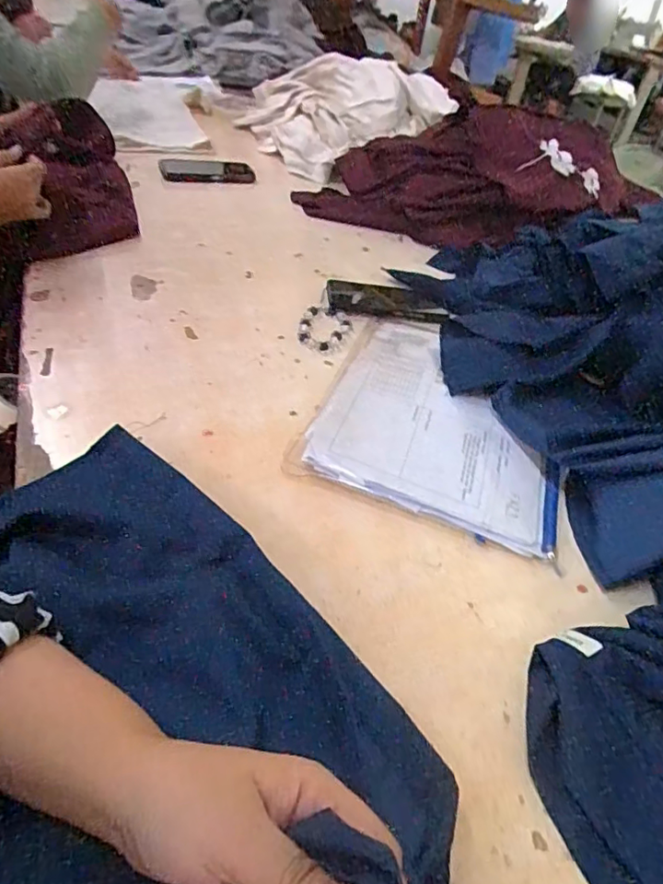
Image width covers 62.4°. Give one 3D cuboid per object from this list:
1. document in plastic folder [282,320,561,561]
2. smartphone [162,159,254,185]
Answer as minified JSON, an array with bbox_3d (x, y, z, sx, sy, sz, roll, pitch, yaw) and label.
[{"bbox_3d":[0.120,-0.035,0.587,0.244,0.013,0.312,20,42,8],"label":"document in plastic folder"},{"bbox_3d":[-0.237,-0.518,1.052,0.175,0.012,0.084,2,56,-6],"label":"smartphone"}]

